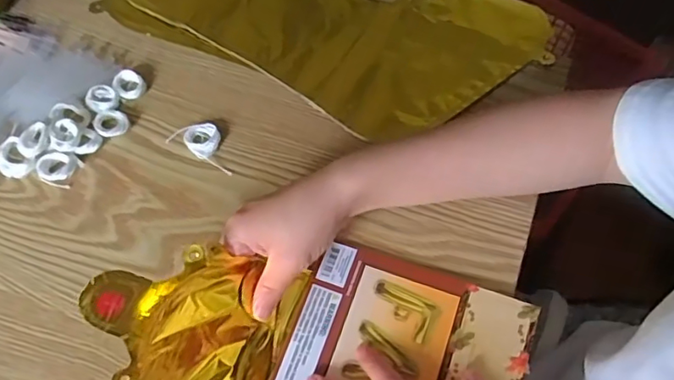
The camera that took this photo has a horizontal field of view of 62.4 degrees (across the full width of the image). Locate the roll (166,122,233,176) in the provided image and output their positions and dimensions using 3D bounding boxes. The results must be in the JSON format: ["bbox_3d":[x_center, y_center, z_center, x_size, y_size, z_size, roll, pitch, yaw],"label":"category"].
[{"bbox_3d":[-0.108,-0.040,0.462,0.063,0.009,0.030,27,68,12],"label":"roll"}]

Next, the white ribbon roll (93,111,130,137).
[{"bbox_3d":[-0.190,-0.056,0.469,0.026,0.008,0.030,-41,71,-17],"label":"white ribbon roll"}]

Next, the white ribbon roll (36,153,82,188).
[{"bbox_3d":[-0.226,-0.018,0.451,0.032,0.007,0.027,25,68,11],"label":"white ribbon roll"}]

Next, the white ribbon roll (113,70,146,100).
[{"bbox_3d":[-0.180,-0.092,0.484,0.025,0.010,0.026,0,65,0],"label":"white ribbon roll"}]

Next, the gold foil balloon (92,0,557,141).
[{"bbox_3d":[-0.035,-0.180,0.527,0.424,0.006,0.194,27,68,12],"label":"gold foil balloon"}]

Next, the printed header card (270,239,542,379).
[{"bbox_3d":[0.036,0.143,0.385,0.163,0.009,0.194,19,67,9],"label":"printed header card"}]

